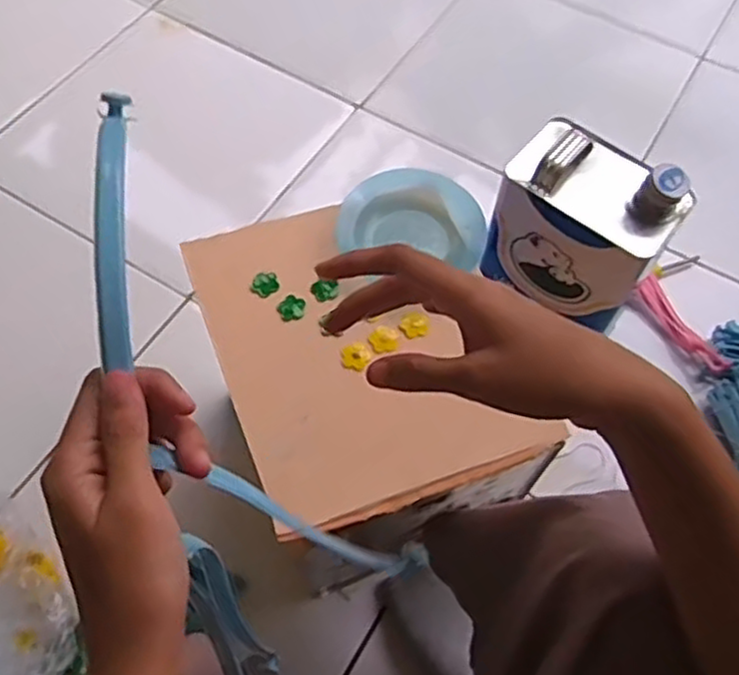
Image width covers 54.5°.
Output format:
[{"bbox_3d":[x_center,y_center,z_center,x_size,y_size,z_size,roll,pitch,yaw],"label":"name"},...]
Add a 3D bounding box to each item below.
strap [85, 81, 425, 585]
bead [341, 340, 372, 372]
[{"bbox_3d":[-0.061,0.023,0.305,0.078,0.010,0.253,-43,108,-42],"label":"strap"},{"bbox_3d":[-0.011,0.015,0.600,0.024,0.010,0.028,-4,62,-4],"label":"bead"}]

